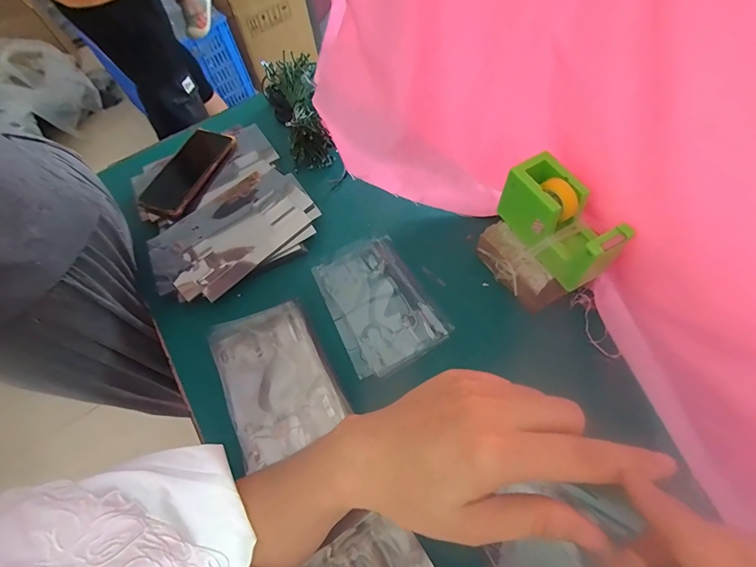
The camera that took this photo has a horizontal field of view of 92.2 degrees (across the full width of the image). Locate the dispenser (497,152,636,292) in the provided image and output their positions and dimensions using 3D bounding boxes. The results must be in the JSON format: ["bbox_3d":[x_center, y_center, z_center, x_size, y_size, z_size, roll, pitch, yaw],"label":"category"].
[{"bbox_3d":[0.186,-0.063,0.385,0.058,0.073,0.128,-28,63,-8],"label":"dispenser"}]

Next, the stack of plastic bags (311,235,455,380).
[{"bbox_3d":[-0.002,0.024,0.458,0.118,0.016,0.171,-31,64,-5],"label":"stack of plastic bags"}]

